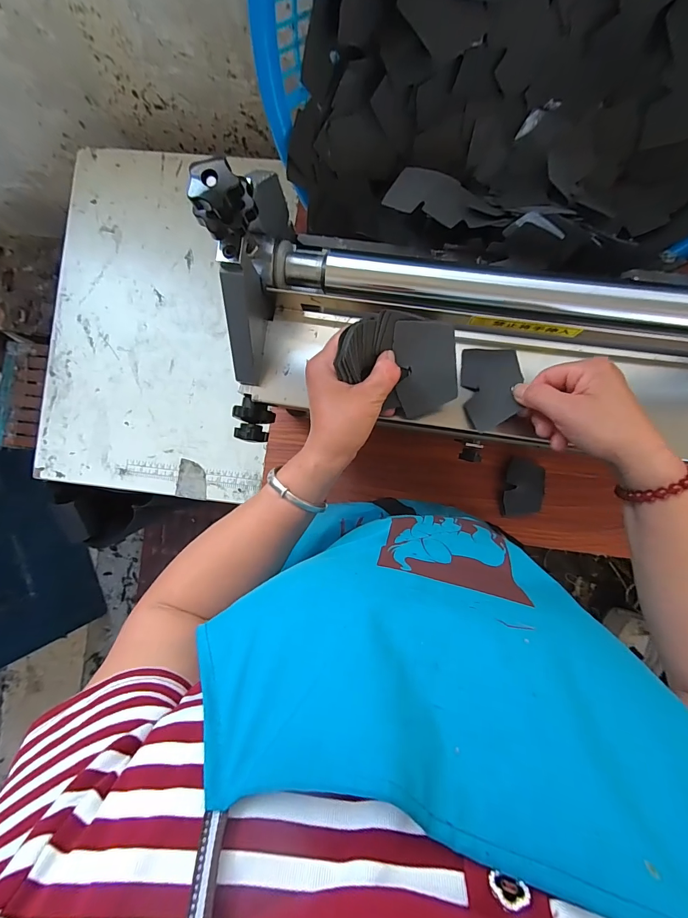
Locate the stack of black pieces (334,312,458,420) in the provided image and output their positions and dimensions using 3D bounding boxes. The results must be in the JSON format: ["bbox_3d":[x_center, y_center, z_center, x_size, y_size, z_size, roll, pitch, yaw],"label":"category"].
[{"bbox_3d":[0.048,-0.081,0.331,0.097,0.070,0.079,-8,87,4],"label":"stack of black pieces"}]

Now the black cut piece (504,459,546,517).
[{"bbox_3d":[0.263,0.044,0.561,0.055,0.004,0.079,9,95,0],"label":"black cut piece"}]

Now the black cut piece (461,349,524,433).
[{"bbox_3d":[0.143,-0.070,0.374,0.053,0.008,0.082,-7,75,27],"label":"black cut piece"}]

